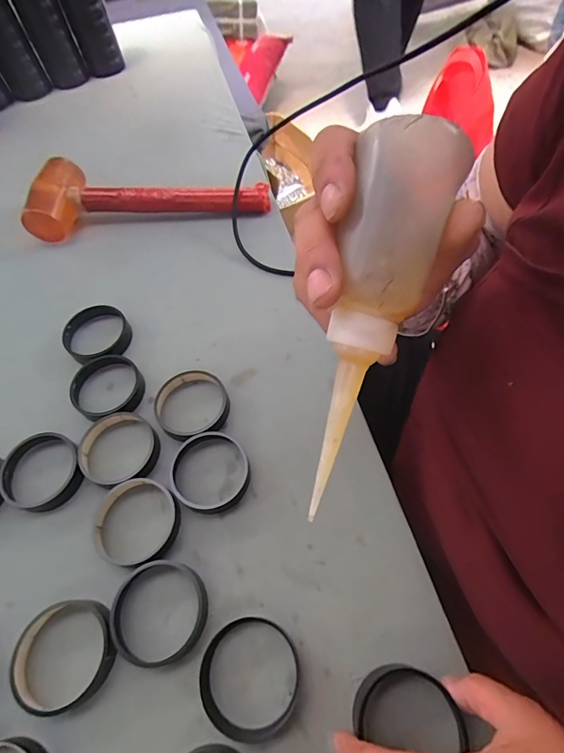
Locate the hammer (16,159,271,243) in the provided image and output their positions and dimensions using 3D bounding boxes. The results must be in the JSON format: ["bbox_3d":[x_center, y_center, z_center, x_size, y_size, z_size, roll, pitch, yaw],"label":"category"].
[{"bbox_3d":[-0.176,-0.245,0.537,0.309,0.058,0.099,-4,60,2],"label":"hammer"}]

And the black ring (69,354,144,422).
[{"bbox_3d":[-0.173,0.012,0.401,0.067,0.023,0.072,-2,60,3],"label":"black ring"}]

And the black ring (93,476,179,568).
[{"bbox_3d":[-0.123,0.122,0.340,0.070,0.014,0.068,-2,60,3],"label":"black ring"}]

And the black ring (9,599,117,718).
[{"bbox_3d":[-0.160,0.203,0.296,0.071,0.015,0.069,-2,60,3],"label":"black ring"}]

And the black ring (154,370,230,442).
[{"bbox_3d":[-0.088,0.028,0.392,0.071,0.015,0.073,-2,60,3],"label":"black ring"}]

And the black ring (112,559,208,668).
[{"bbox_3d":[-0.095,0.178,0.308,0.072,0.013,0.070,-2,60,3],"label":"black ring"}]

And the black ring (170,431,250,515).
[{"bbox_3d":[-0.064,0.084,0.357,0.069,0.017,0.067,-2,60,3],"label":"black ring"}]

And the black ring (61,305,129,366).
[{"bbox_3d":[-0.202,-0.048,0.438,0.067,0.015,0.073,-2,60,3],"label":"black ring"}]

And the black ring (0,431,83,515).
[{"bbox_3d":[-0.213,0.084,0.358,0.068,0.017,0.065,-2,60,3],"label":"black ring"}]

